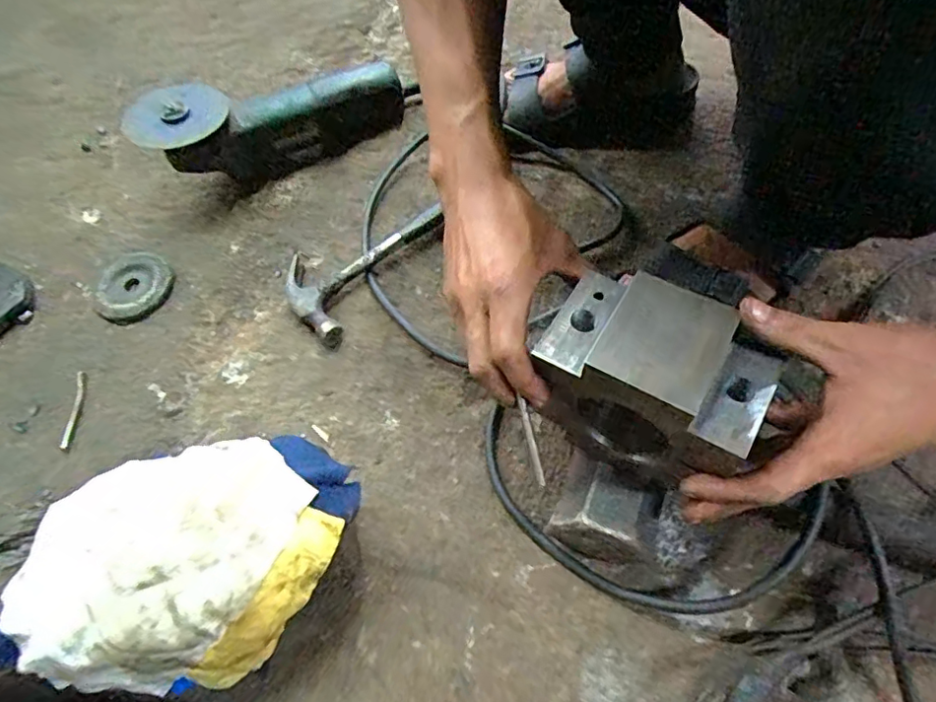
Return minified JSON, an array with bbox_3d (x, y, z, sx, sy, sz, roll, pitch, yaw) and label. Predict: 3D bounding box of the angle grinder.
[{"bbox_3d":[-0.220,-0.259,0.653,0.297,0.090,0.094,-19,60,-21],"label":"angle grinder"}]

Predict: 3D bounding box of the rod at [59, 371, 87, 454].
[{"bbox_3d":[-0.362,0.054,0.522,0.010,0.007,0.080,-7,60,0],"label":"rod"}]

